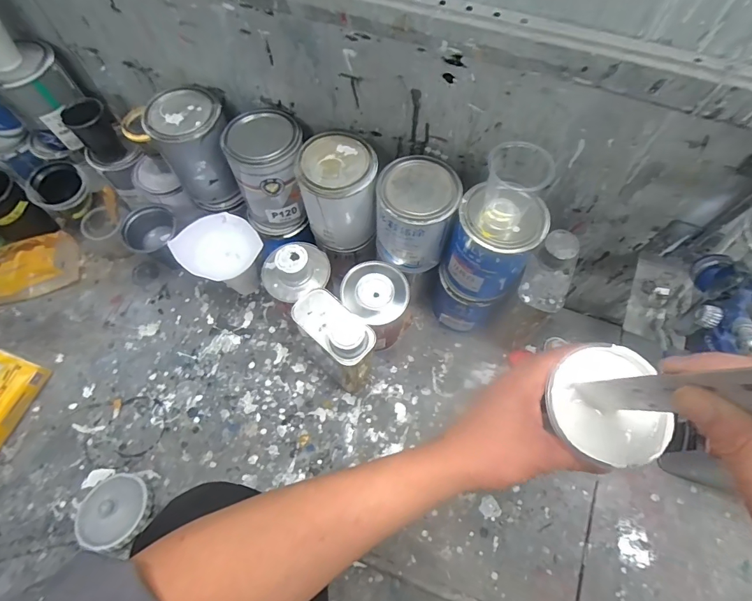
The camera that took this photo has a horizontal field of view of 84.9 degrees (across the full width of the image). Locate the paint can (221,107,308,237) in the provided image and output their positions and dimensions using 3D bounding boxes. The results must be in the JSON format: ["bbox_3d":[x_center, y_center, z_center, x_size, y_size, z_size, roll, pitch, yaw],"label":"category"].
[{"bbox_3d":[-0.153,-0.183,0.604,0.108,0.141,0.102,0,65,0],"label":"paint can"}]

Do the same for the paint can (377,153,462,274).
[{"bbox_3d":[0.055,-0.112,0.570,0.099,0.124,0.101,0,65,0],"label":"paint can"}]

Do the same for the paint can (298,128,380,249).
[{"bbox_3d":[-0.049,-0.147,0.589,0.098,0.140,0.094,0,65,0],"label":"paint can"}]

